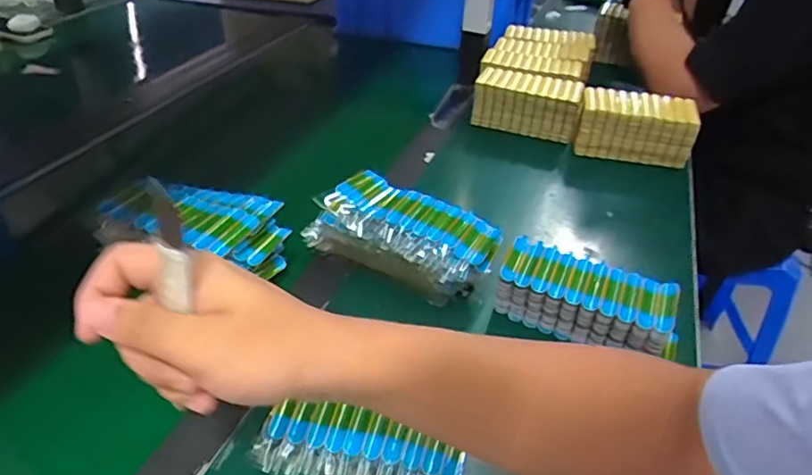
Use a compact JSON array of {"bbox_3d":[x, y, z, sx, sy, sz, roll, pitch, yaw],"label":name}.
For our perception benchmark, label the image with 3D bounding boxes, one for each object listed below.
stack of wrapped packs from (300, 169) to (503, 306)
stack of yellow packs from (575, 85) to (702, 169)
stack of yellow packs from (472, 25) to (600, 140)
[{"bbox_3d":[-0.005,-0.001,0.580,0.191,0.071,0.095,20,40,21],"label":"stack of wrapped packs"},{"bbox_3d":[0.337,-0.165,0.830,0.162,0.086,0.087,11,38,10],"label":"stack of yellow packs"},{"bbox_3d":[0.216,-0.267,0.944,0.166,0.086,0.245,14,38,14],"label":"stack of yellow packs"}]

